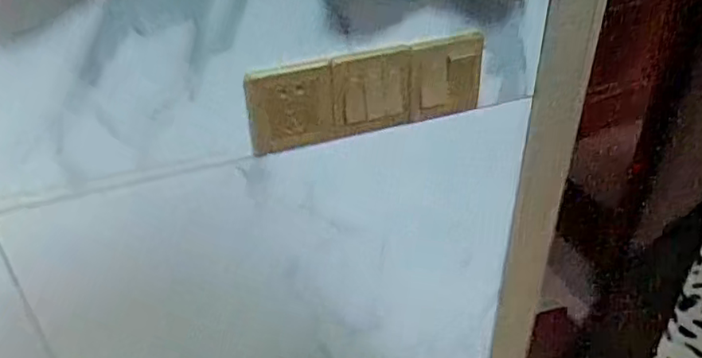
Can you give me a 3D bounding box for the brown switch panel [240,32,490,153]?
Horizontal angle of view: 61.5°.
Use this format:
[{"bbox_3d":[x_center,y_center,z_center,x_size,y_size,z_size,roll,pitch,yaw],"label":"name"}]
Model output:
[{"bbox_3d":[0.020,-0.090,0.619,0.256,0.107,0.019,-12,52,-11],"label":"brown switch panel"}]

